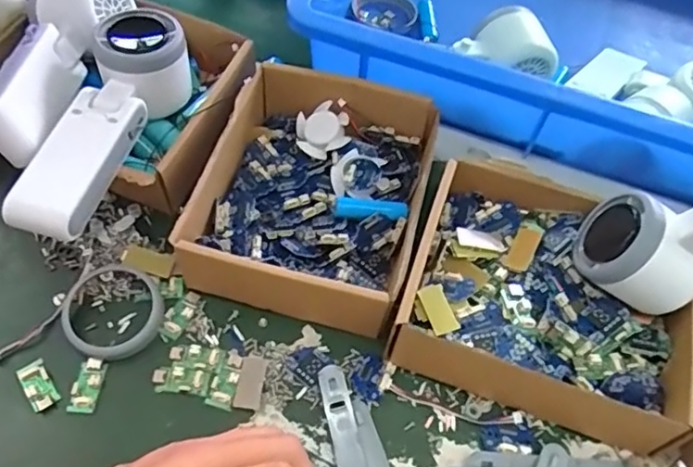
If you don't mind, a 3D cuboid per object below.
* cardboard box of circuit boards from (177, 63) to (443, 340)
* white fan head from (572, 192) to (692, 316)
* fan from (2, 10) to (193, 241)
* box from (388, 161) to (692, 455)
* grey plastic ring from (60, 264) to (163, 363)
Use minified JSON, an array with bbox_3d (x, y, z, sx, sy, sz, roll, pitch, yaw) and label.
[{"bbox_3d":[-0.019,-0.029,0.396,0.136,0.048,0.172,14,56,4],"label":"cardboard box of circuit boards"},{"bbox_3d":[0.179,0.002,0.345,0.053,0.082,0.061,28,34,-18],"label":"white fan head"},{"bbox_3d":[-0.156,-0.073,0.378,0.057,0.046,0.171,18,57,7],"label":"fan"},{"bbox_3d":[0.122,0.033,0.364,0.165,0.046,0.146,18,57,7],"label":"box"},{"bbox_3d":[-0.145,0.049,0.367,0.058,0.010,0.061,2,56,-3],"label":"grey plastic ring"}]

